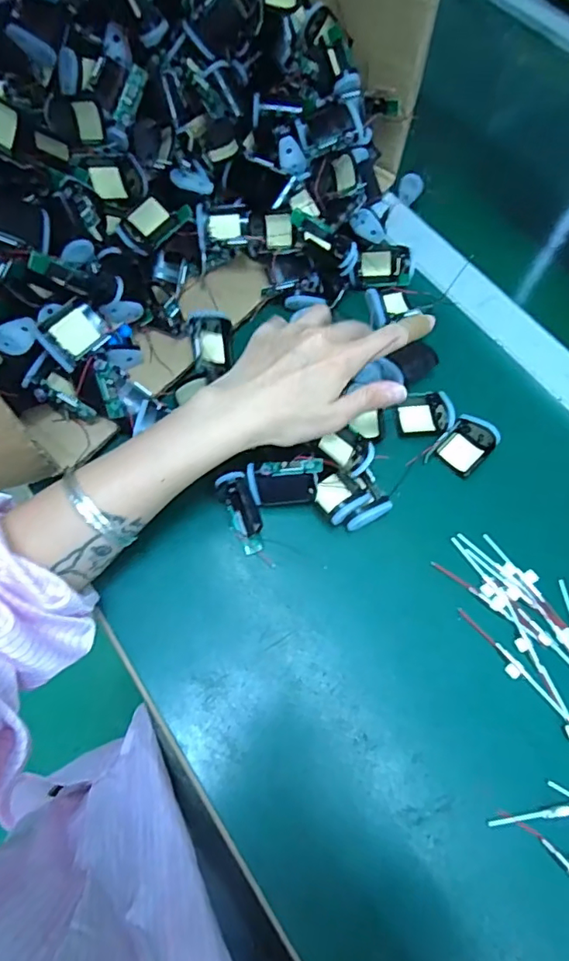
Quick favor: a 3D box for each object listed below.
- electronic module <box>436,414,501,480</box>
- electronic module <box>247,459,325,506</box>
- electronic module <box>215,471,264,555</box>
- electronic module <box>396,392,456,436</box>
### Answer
[{"bbox_3d":[0.144,-0.028,0.422,0.045,0.015,0.035,-41,73,-17],"label":"electronic module"},{"bbox_3d":[0.001,0.002,0.387,0.052,0.038,0.021,-6,67,-4],"label":"electronic module"},{"bbox_3d":[-0.029,0.022,0.380,0.022,0.033,0.051,-21,68,-10],"label":"electronic module"},{"bbox_3d":[0.114,-0.055,0.433,0.041,0.020,0.036,-3,67,-2],"label":"electronic module"}]

